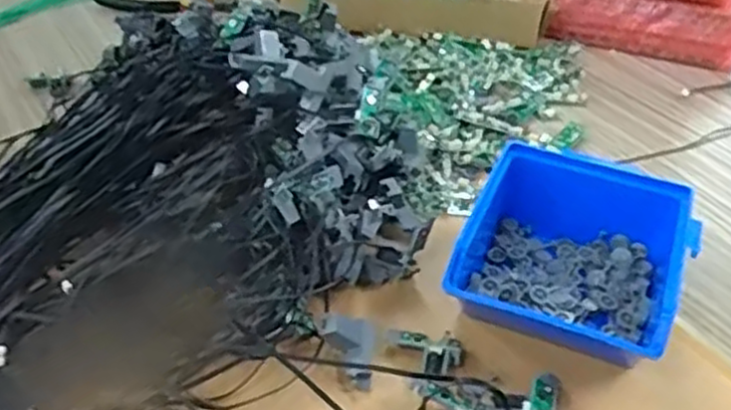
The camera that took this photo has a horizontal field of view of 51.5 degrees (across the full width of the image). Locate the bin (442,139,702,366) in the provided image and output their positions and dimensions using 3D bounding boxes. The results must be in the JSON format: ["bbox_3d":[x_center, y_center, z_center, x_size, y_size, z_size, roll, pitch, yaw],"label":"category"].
[{"bbox_3d":[0.118,0.032,0.440,0.112,0.065,0.130,18,38,17],"label":"bin"}]

